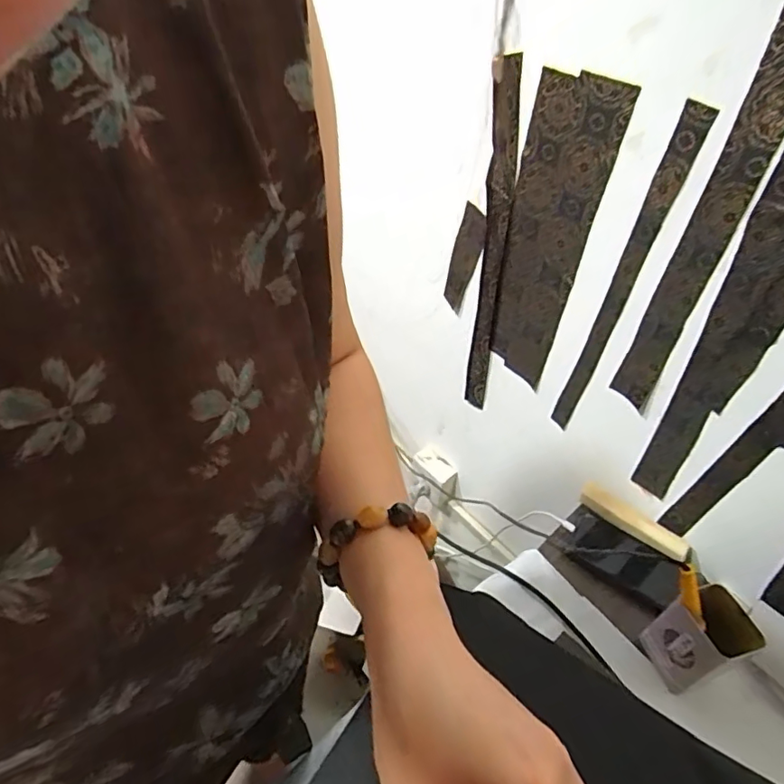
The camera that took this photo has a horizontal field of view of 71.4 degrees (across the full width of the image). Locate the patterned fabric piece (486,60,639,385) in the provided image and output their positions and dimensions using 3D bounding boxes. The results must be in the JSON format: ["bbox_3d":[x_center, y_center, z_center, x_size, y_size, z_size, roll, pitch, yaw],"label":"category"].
[{"bbox_3d":[0.191,-0.186,0.698,0.008,0.386,0.115,-32,56,-30],"label":"patterned fabric piece"}]

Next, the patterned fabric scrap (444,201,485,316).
[{"bbox_3d":[0.104,-0.195,0.807,0.006,0.172,0.052,-25,61,-27],"label":"patterned fabric scrap"}]

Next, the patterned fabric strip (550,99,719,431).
[{"bbox_3d":[0.265,-0.111,0.650,0.009,0.423,0.033,-30,55,-29],"label":"patterned fabric strip"}]

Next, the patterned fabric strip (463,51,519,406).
[{"bbox_3d":[0.139,-0.174,0.769,0.040,0.505,0.010,29,48,31],"label":"patterned fabric strip"}]

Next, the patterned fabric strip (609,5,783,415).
[{"bbox_3d":[0.314,-0.140,0.555,0.010,0.416,0.050,-34,56,-32],"label":"patterned fabric strip"}]

